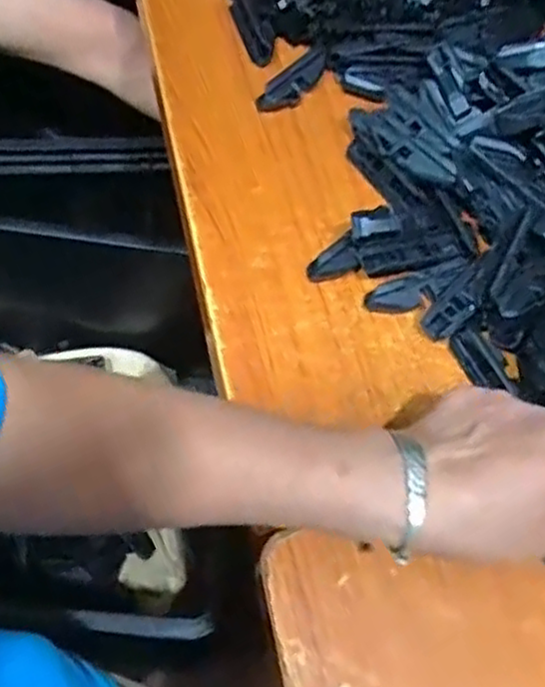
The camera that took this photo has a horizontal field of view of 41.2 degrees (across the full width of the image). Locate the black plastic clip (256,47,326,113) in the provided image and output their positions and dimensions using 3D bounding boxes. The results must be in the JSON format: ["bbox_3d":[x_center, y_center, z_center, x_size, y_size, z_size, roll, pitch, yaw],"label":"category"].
[{"bbox_3d":[0.016,-0.194,0.535,0.024,0.010,0.071,35,63,11],"label":"black plastic clip"}]

